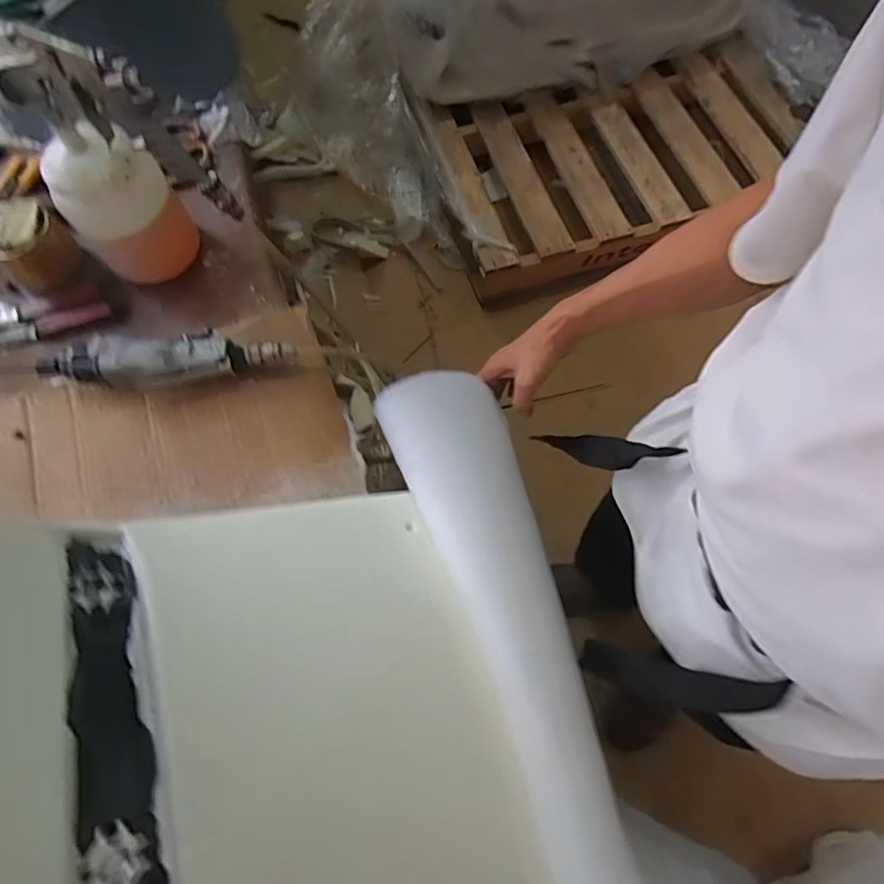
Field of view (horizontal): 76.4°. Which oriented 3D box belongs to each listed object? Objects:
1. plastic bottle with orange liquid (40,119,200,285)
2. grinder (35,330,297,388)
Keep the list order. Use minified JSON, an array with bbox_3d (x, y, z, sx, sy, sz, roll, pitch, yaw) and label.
[{"bbox_3d":[-0.345,-0.254,0.612,0.108,0.152,0.092,-40,72,-12],"label":"plastic bottle with orange liquid"},{"bbox_3d":[-0.286,-0.085,0.592,0.258,0.051,0.050,-8,68,0],"label":"grinder"}]

